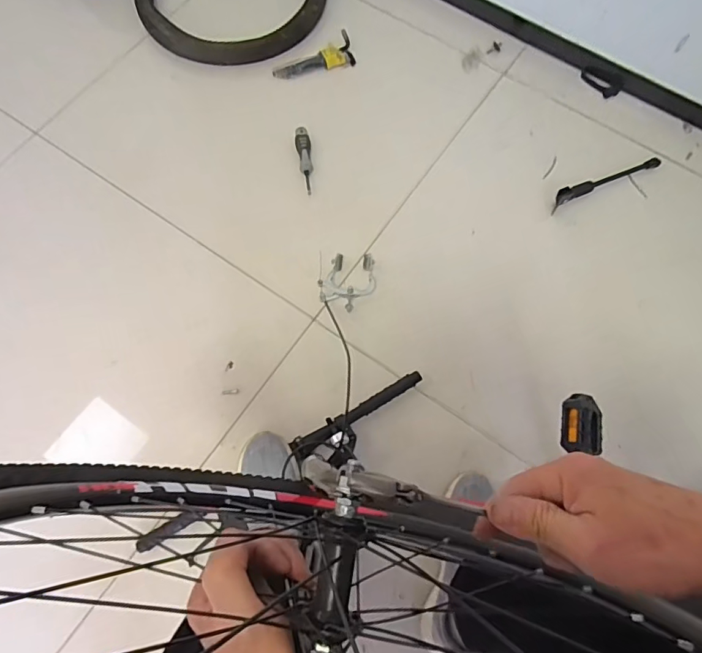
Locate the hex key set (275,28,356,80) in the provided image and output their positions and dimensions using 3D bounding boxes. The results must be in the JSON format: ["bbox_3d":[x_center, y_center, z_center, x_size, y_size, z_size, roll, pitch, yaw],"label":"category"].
[{"bbox_3d":[-0.092,-0.642,1.122,0.193,0.014,0.086,-15,75,-5],"label":"hex key set"}]

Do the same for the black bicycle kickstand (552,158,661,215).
[{"bbox_3d":[0.558,-0.320,1.044,0.278,0.031,0.040,-24,76,-7],"label":"black bicycle kickstand"}]

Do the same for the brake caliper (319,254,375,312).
[{"bbox_3d":[-0.007,-0.096,0.956,0.116,0.059,0.120,-1,74,-1],"label":"brake caliper"}]

